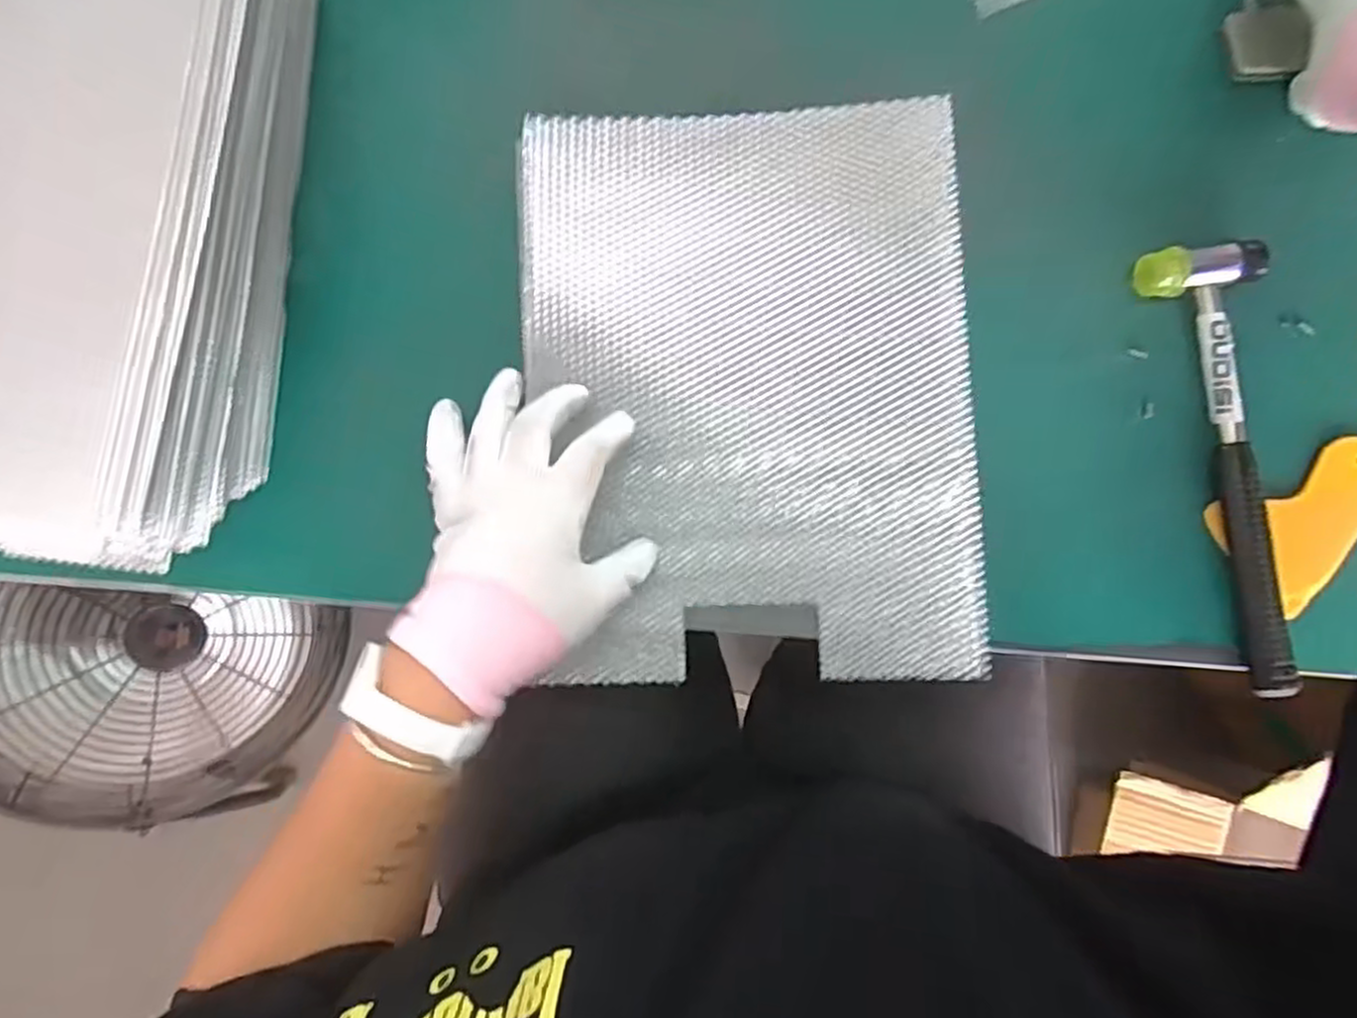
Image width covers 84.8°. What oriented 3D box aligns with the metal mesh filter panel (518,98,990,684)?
[{"bbox_3d":[0.039,-0.070,0.427,0.245,0.027,0.324,-2,84,3],"label":"metal mesh filter panel"}]

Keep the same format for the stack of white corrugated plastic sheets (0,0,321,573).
[{"bbox_3d":[-0.361,-0.162,0.408,0.264,0.093,0.362,7,85,4],"label":"stack of white corrugated plastic sheets"}]

